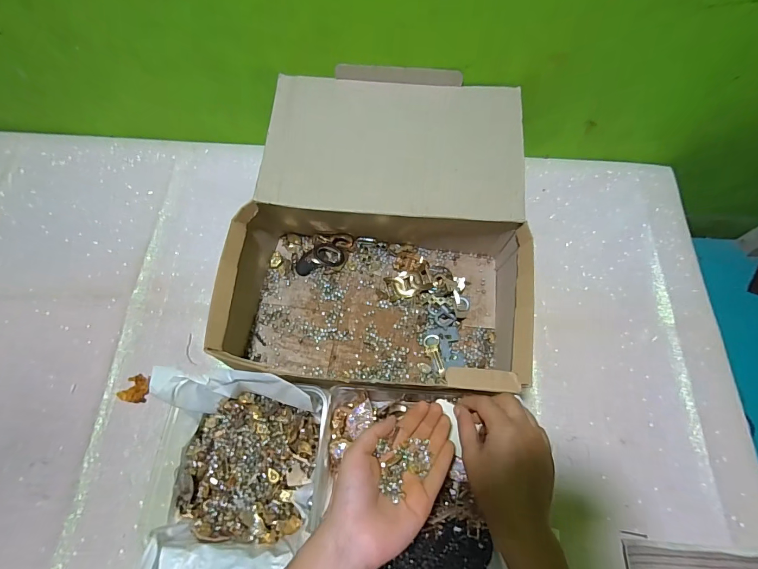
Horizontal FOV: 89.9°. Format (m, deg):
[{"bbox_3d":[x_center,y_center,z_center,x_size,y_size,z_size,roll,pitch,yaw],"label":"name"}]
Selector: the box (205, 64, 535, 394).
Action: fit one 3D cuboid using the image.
[{"bbox_3d":[0.002,-0.076,0.492,0.333,0.139,0.372,3,69,2],"label":"box"}]

